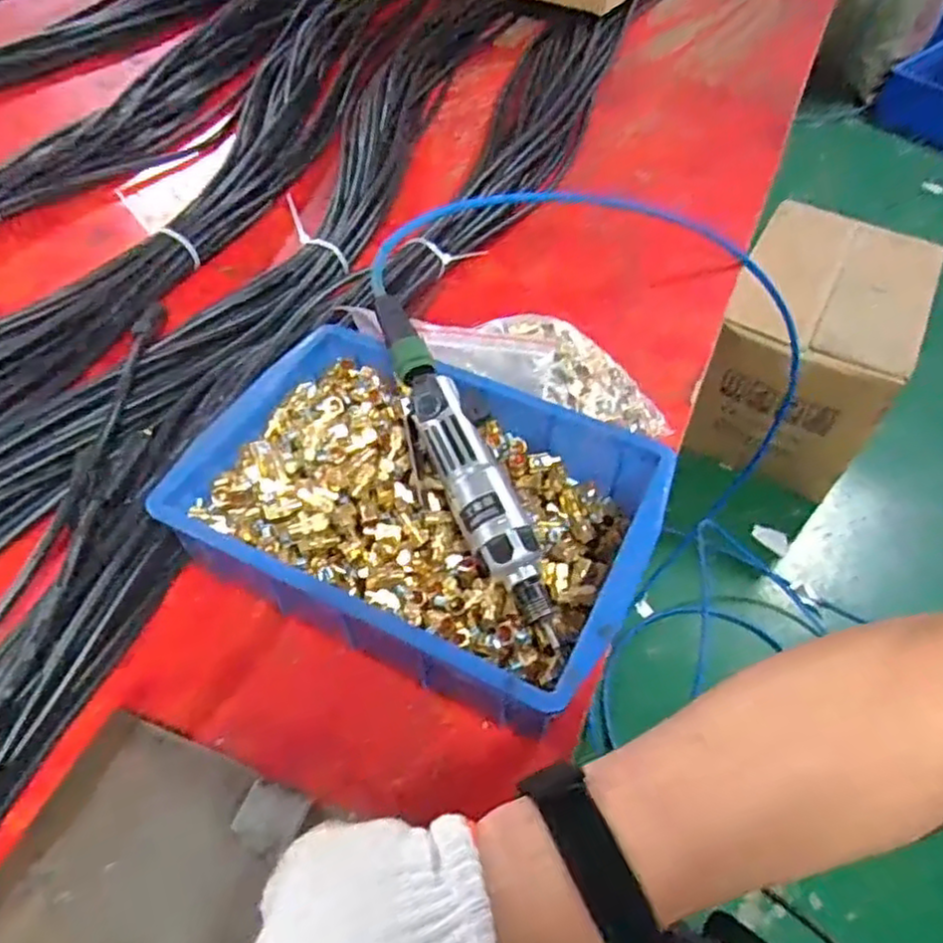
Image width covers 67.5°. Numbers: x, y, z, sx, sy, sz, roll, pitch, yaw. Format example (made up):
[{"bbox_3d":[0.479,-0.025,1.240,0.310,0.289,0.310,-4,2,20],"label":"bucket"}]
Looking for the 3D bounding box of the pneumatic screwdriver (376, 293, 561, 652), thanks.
[{"bbox_3d":[-0.002,-0.015,0.474,0.055,0.047,0.273,-17,55,-14],"label":"pneumatic screwdriver"}]

